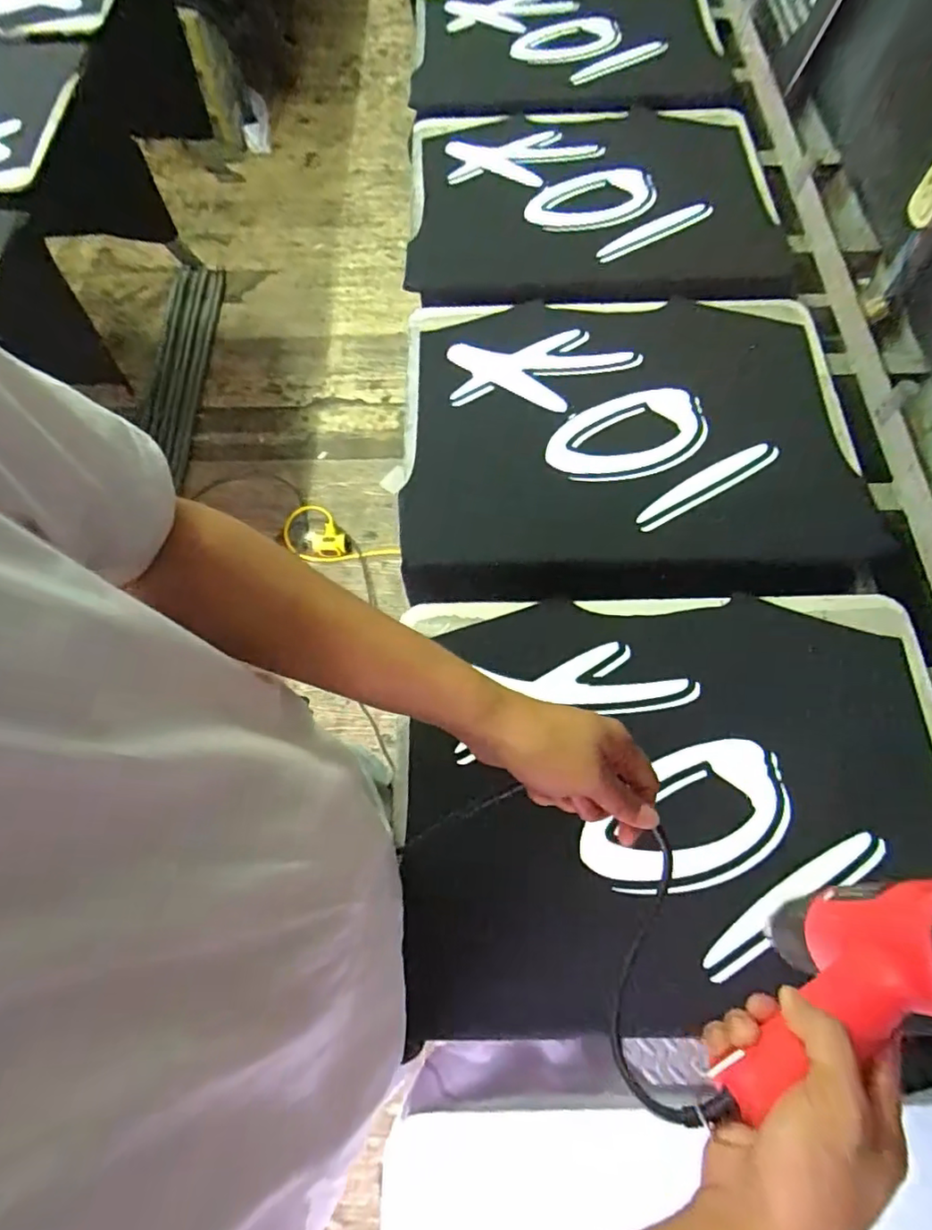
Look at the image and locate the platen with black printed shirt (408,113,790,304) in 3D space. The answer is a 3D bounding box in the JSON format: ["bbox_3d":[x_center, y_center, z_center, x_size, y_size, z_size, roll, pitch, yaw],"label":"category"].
[{"bbox_3d":[0.190,-0.646,0.902,0.531,0.025,0.450,-2,67,0],"label":"platen with black printed shirt"}]

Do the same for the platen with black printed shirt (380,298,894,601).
[{"bbox_3d":[0.201,-0.231,0.750,0.570,0.037,0.438,-2,67,0],"label":"platen with black printed shirt"}]

